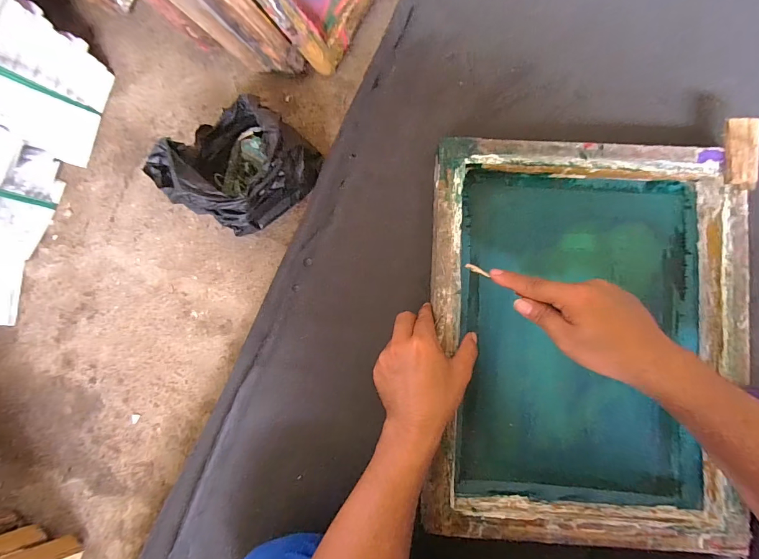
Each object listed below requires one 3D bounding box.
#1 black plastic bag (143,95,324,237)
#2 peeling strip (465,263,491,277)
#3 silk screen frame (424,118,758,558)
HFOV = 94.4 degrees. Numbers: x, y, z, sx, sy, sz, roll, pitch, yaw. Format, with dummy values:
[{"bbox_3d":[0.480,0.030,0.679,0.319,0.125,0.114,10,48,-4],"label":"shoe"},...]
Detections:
[{"bbox_3d":[-0.184,-0.152,0.466,0.146,0.131,0.167,44,89,4],"label":"black plastic bag"},{"bbox_3d":[0.111,-0.011,0.401,0.027,0.004,0.006,27,88,14],"label":"peeling strip"},{"bbox_3d":[0.238,0.069,0.426,0.351,0.060,0.456,2,87,2],"label":"silk screen frame"}]

